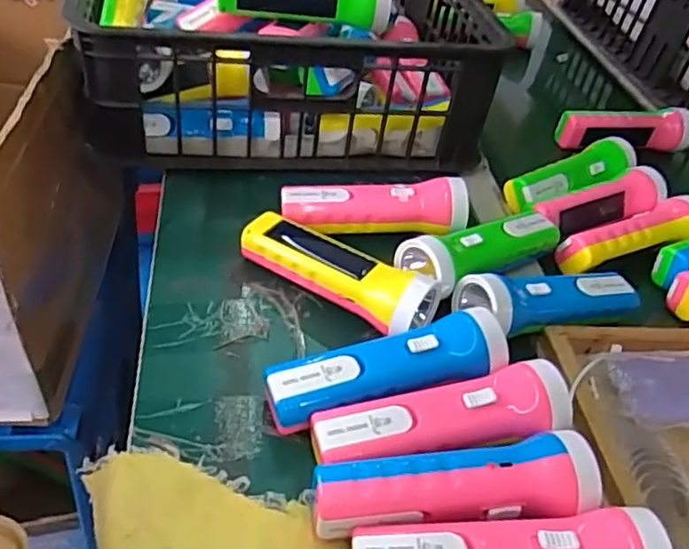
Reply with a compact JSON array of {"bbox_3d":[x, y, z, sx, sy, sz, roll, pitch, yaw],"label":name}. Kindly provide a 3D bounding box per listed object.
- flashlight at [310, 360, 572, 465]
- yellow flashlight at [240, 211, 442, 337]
[{"bbox_3d":[0.062,0.095,0.405,0.168,0.039,0.050,-6,45,-16],"label":"flashlight"},{"bbox_3d":[-0.008,-0.003,0.500,0.164,0.049,0.046,30,47,21],"label":"yellow flashlight"}]

